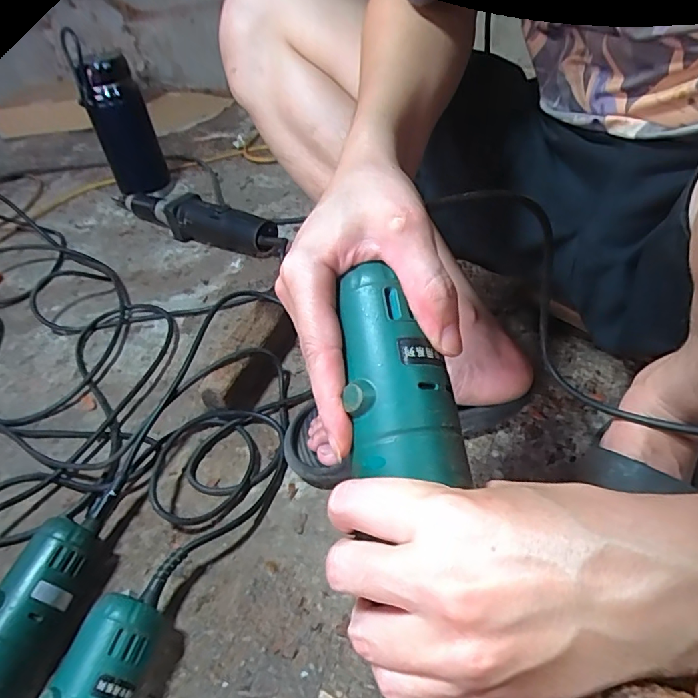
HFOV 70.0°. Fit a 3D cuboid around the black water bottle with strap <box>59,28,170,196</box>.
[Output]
[{"bbox_3d":[-0.404,-0.401,0.892,0.098,0.279,0.076,-21,44,-14],"label":"black water bottle with strap"}]

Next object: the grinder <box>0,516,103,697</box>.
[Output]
[{"bbox_3d":[-0.256,0.231,0.351,0.050,0.062,0.230,7,44,16],"label":"grinder"}]

